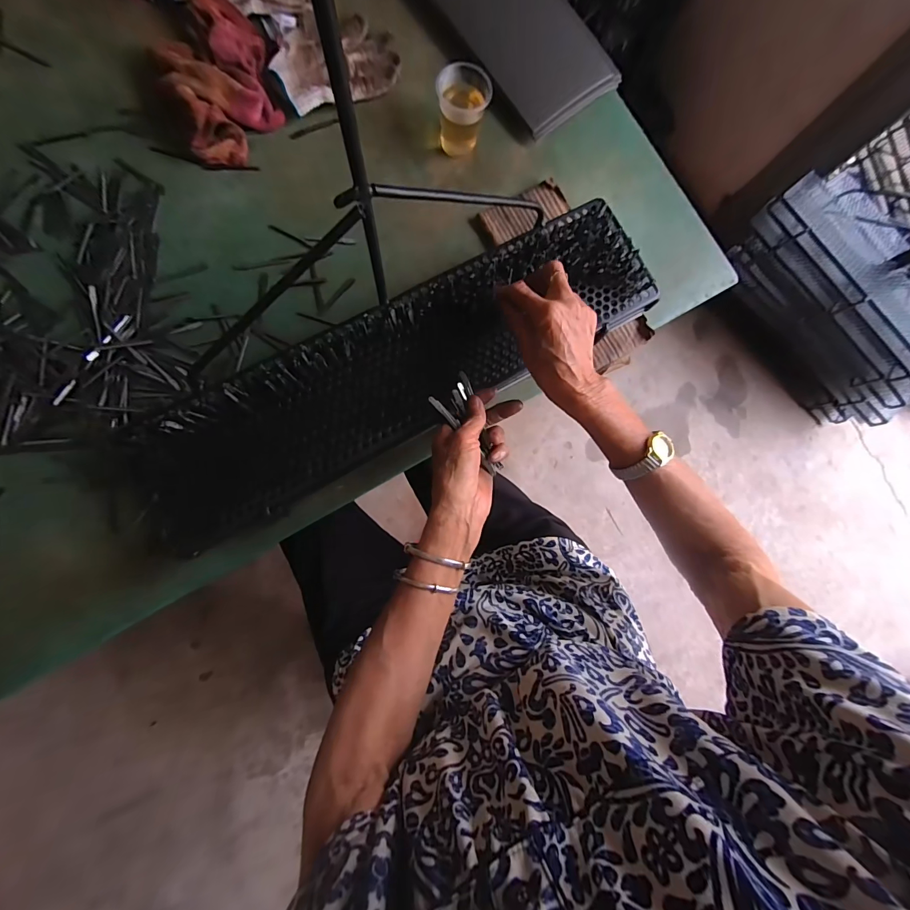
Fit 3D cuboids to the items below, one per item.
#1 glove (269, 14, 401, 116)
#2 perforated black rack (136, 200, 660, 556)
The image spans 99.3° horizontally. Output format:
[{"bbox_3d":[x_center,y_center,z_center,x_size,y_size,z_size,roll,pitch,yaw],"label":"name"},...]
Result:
[{"bbox_3d":[-0.160,-0.528,0.517,0.162,0.018,0.114,-26,86,-9],"label":"glove"},{"bbox_3d":[-0.050,-0.097,0.428,0.605,0.050,0.144,-32,87,-7],"label":"perforated black rack"}]

